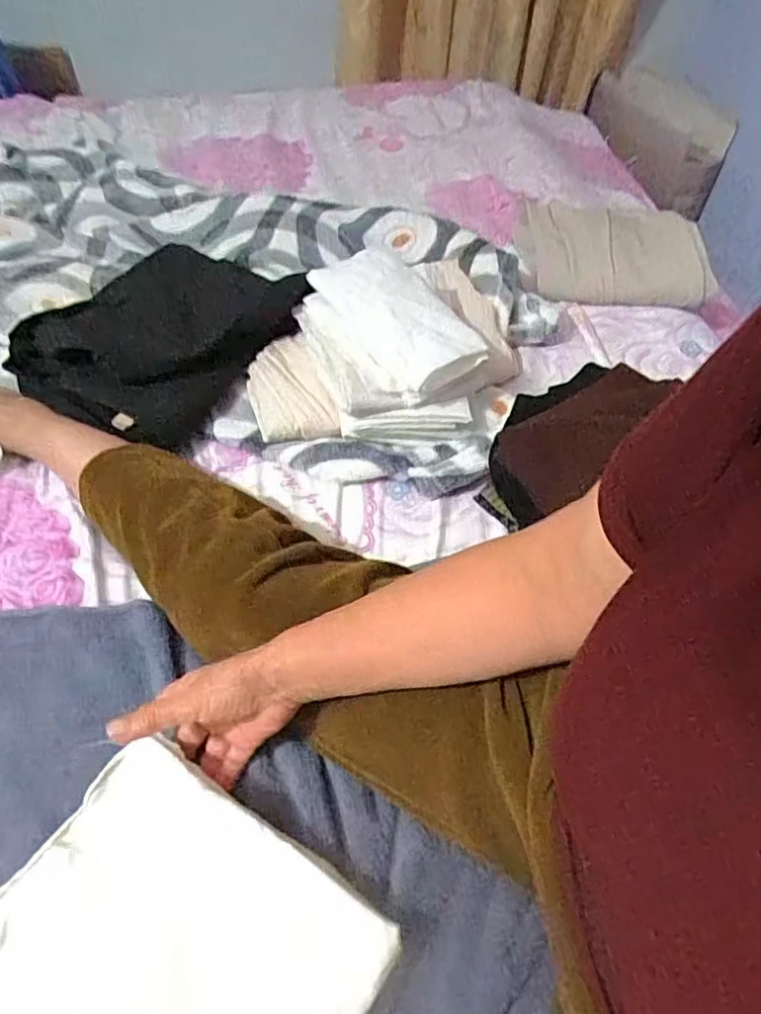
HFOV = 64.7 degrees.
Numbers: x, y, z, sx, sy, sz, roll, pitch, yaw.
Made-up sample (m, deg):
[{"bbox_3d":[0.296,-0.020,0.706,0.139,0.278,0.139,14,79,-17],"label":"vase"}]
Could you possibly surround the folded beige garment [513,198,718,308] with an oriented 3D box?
[{"bbox_3d":[0.327,-0.390,0.883,0.257,0.058,0.268,3,52,1],"label":"folded beige garment"}]

